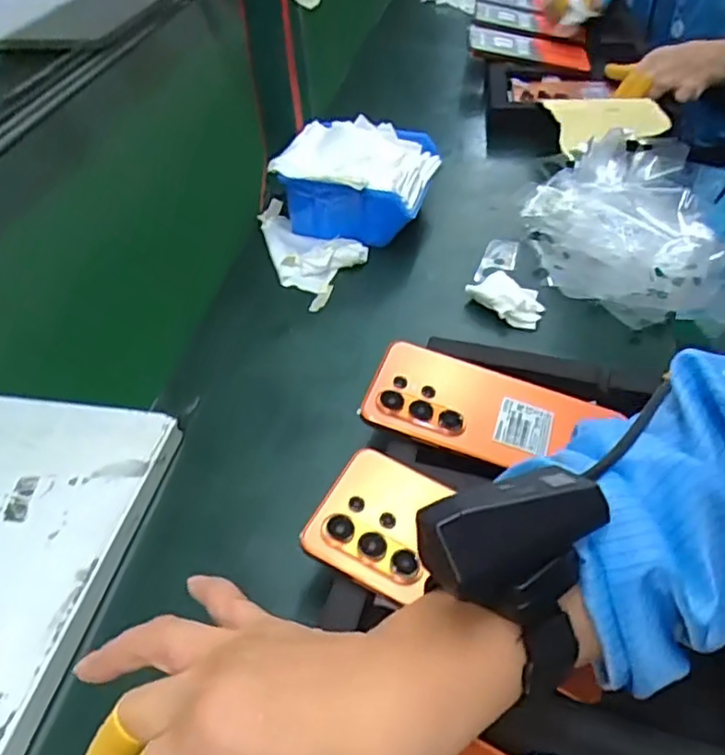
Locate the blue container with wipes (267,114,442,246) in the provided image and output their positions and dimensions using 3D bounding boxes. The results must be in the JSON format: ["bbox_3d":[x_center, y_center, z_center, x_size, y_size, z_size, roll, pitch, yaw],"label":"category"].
[{"bbox_3d":[-0.001,-0.190,0.649,0.138,0.086,0.128,11,47,17],"label":"blue container with wipes"}]

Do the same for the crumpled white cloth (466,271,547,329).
[{"bbox_3d":[0.124,-0.066,0.557,0.061,0.023,0.040,29,54,31],"label":"crumpled white cloth"}]

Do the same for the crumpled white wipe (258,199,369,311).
[{"bbox_3d":[-0.056,-0.124,0.625,0.077,0.023,0.147,-30,49,-23],"label":"crumpled white wipe"}]

